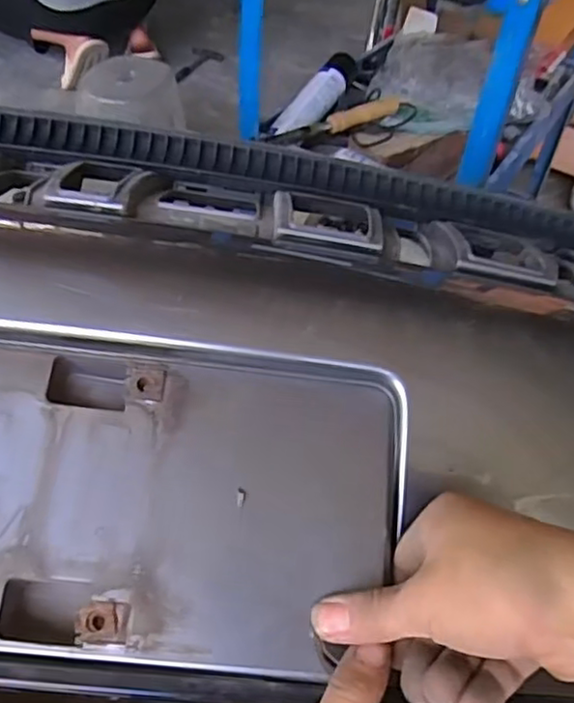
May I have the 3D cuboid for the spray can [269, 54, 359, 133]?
[{"bbox_3d":[0.048,-0.392,1.022,0.050,0.043,0.224,28,64,20],"label":"spray can"}]

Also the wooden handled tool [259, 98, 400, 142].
[{"bbox_3d":[0.067,-0.339,0.969,0.223,0.033,0.040,-20,50,-24],"label":"wooden handled tool"}]

